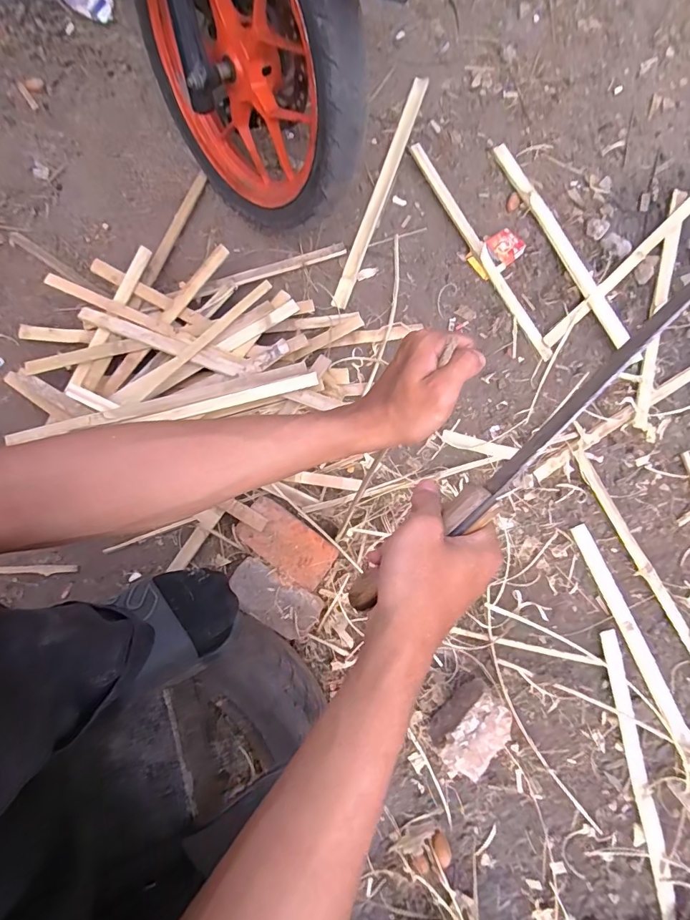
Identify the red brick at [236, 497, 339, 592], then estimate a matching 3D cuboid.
[{"bbox_3d":[-0.100,0.146,0.752,0.171,0.039,0.092,36,82,5],"label":"red brick"}]

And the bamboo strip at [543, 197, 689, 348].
[{"bbox_3d":[0.582,-0.406,0.858,0.534,0.013,0.024,-43,83,-8],"label":"bamboo strip"}]

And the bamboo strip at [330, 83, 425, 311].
[{"bbox_3d":[0.075,-0.556,0.884,0.033,0.022,0.547,18,79,3],"label":"bamboo strip"}]

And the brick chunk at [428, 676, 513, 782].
[{"bbox_3d":[0.197,0.433,0.684,0.084,0.088,0.145,42,82,6],"label":"brick chunk"}]

